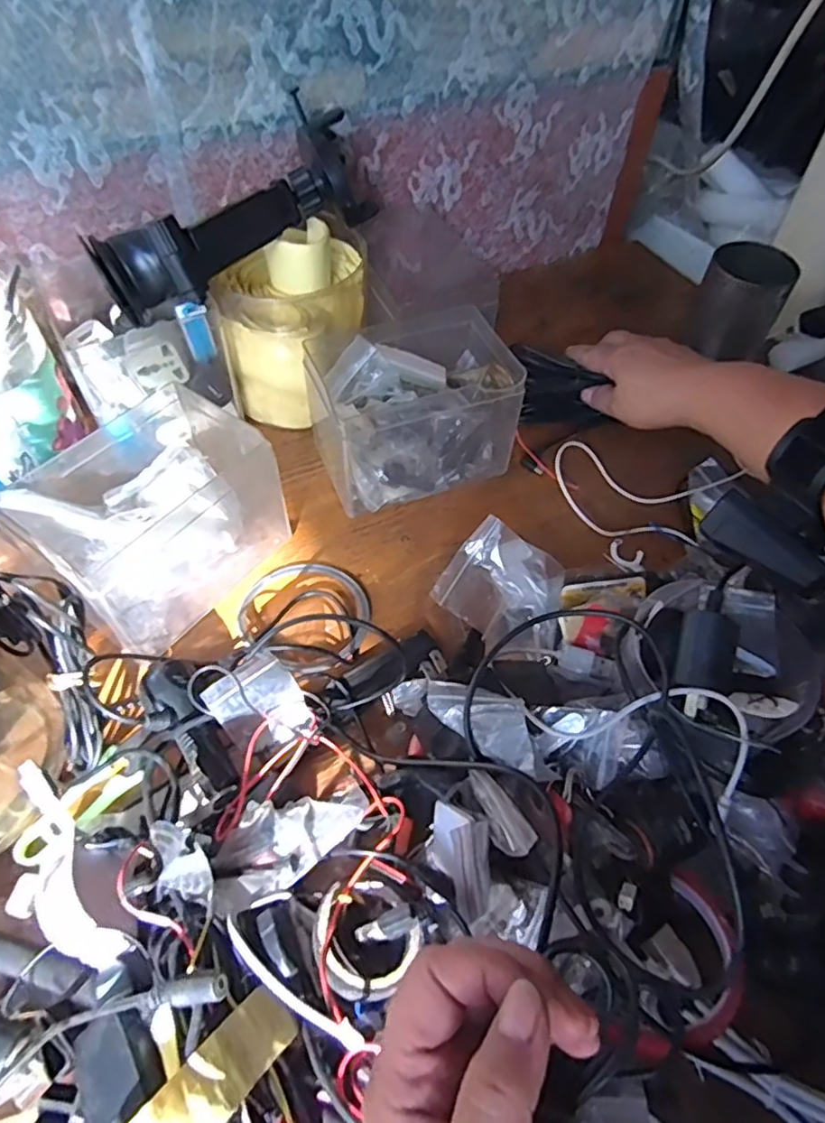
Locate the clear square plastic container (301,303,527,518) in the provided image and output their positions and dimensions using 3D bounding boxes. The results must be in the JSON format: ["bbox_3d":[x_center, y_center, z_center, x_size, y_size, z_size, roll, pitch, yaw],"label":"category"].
[{"bbox_3d":[-0.004,-0.120,0.469,0.140,0.090,0.122,-17,55,-15],"label":"clear square plastic container"}]

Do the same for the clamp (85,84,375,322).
[{"bbox_3d":[-0.121,-0.229,0.417,0.191,0.070,0.065,-36,61,-11],"label":"clamp"}]

